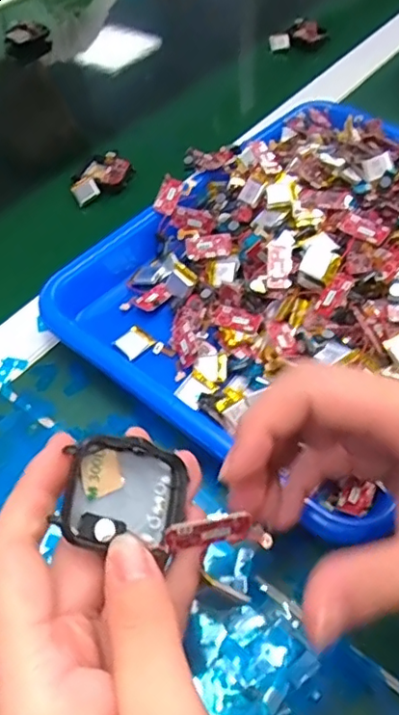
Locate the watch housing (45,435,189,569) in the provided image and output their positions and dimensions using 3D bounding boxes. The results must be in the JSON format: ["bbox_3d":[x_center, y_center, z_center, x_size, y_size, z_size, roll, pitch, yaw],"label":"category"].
[{"bbox_3d":[-0.026,0.048,0.202,0.044,0.009,0.037,24,64,-26],"label":"watch housing"}]

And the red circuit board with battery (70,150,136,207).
[{"bbox_3d":[-0.085,-0.152,0.483,0.044,0.011,0.059,24,57,17],"label":"red circuit board with battery"}]

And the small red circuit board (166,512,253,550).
[{"bbox_3d":[0.003,0.059,0.197,0.029,0.013,0.005,-6,53,-10],"label":"small red circuit board"}]

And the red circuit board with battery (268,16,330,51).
[{"bbox_3d":[0.113,-0.370,0.656,0.067,0.020,0.030,-15,55,-11],"label":"red circuit board with battery"}]

